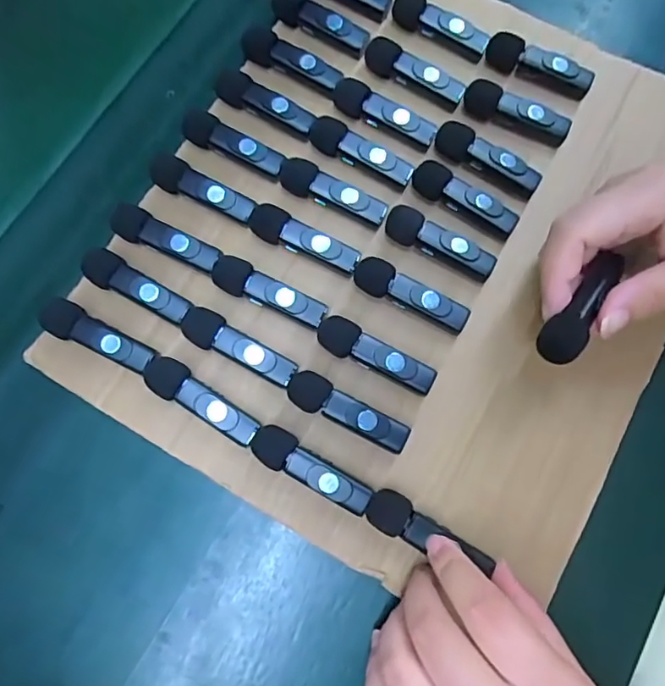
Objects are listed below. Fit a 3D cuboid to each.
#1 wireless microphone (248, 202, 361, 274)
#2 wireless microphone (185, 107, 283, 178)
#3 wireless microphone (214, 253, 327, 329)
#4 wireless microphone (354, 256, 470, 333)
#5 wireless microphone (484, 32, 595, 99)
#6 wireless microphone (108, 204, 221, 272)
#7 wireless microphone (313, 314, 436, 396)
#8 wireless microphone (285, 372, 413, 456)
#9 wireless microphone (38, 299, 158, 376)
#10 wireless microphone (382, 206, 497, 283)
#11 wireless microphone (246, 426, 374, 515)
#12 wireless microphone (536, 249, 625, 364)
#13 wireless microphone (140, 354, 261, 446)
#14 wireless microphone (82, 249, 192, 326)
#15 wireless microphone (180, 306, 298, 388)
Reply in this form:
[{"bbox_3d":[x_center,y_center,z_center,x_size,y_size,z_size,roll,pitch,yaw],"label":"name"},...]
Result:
[{"bbox_3d":[-0.017,-0.058,0.294,0.066,0.015,0.020,27,77,10],"label":"wireless microphone"},{"bbox_3d":[-0.058,-0.116,0.309,0.062,0.013,0.016,24,76,9],"label":"wireless microphone"},{"bbox_3d":[-0.034,-0.028,0.289,0.064,0.014,0.019,22,76,9],"label":"wireless microphone"},{"bbox_3d":[0.043,-0.026,0.290,0.065,0.015,0.018,26,77,10],"label":"wireless microphone"},{"bbox_3d":[0.127,-0.171,0.325,0.066,0.015,0.014,24,76,9],"label":"wireless microphone"},{"bbox_3d":[-0.093,-0.058,0.292,0.064,0.010,0.018,24,76,9],"label":"wireless microphone"},{"bbox_3d":[0.023,0.006,0.283,0.065,0.017,0.020,22,76,9],"label":"wireless microphone"},{"bbox_3d":[0.008,0.035,0.275,0.065,0.017,0.019,24,76,9],"label":"wireless microphone"},{"bbox_3d":[-0.123,-0.004,0.280,0.060,0.013,0.018,23,76,9],"label":"wireless microphone"},{"bbox_3d":[0.060,-0.056,0.296,0.064,0.014,0.017,28,77,10],"label":"wireless microphone"},{"bbox_3d":[-0.010,0.062,0.267,0.065,0.014,0.019,27,77,10],"label":"wireless microphone"},{"bbox_3d":[0.119,-0.020,0.250,0.018,0.013,0.067,36,70,6],"label":"wireless microphone"},{"bbox_3d":[-0.067,0.028,0.272,0.066,0.013,0.019,28,77,10],"label":"wireless microphone"},{"bbox_3d":[-0.106,-0.031,0.286,0.061,0.011,0.019,27,77,10],"label":"wireless microphone"},{"bbox_3d":[-0.050,0.002,0.280,0.066,0.012,0.019,27,77,10],"label":"wireless microphone"}]

